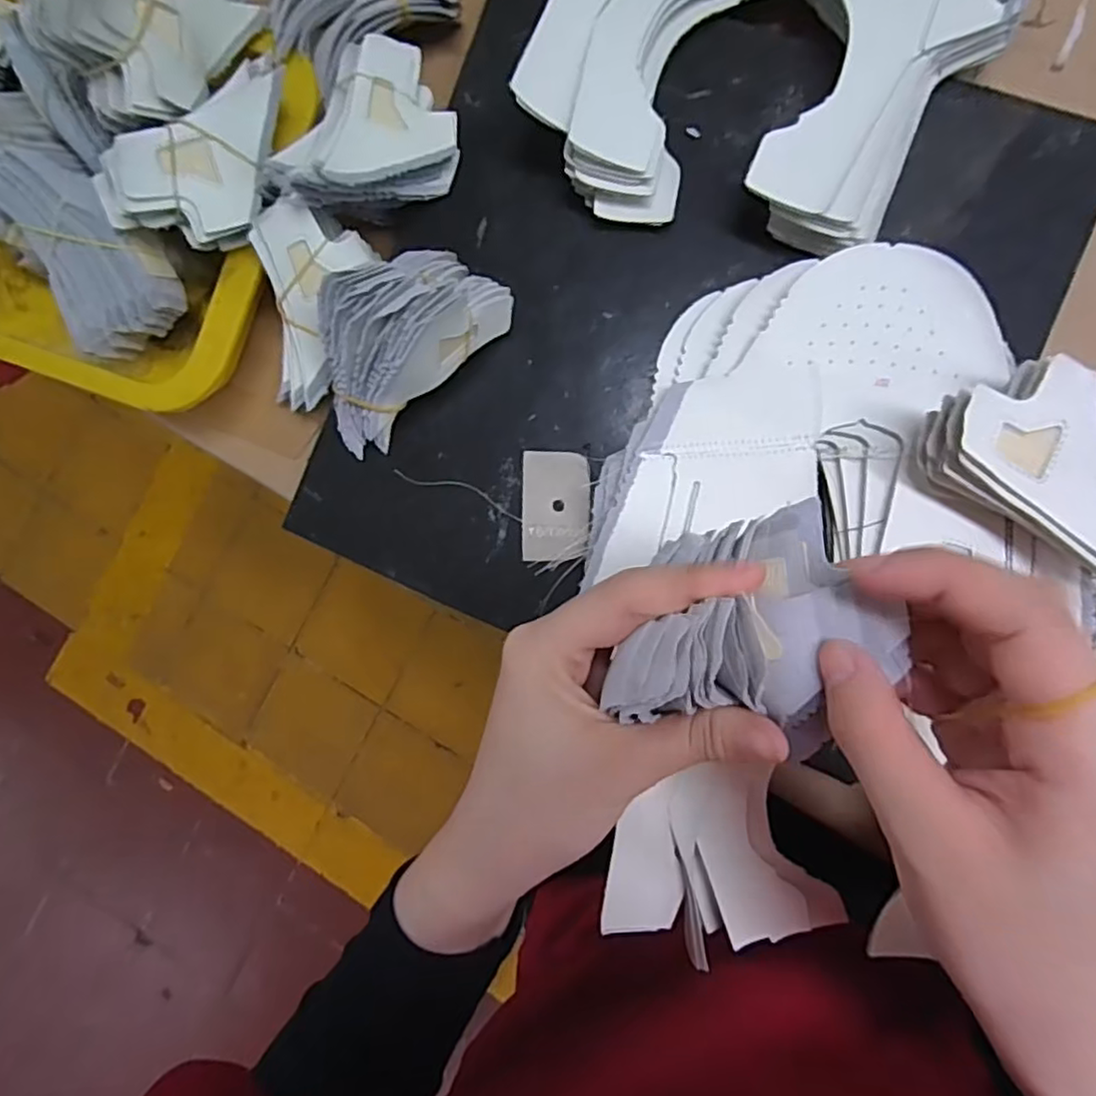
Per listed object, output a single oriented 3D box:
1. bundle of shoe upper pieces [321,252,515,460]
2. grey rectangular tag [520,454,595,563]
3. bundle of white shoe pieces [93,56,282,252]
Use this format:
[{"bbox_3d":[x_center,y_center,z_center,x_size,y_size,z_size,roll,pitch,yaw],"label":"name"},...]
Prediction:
[{"bbox_3d":[-0.071,-0.096,0.297,0.100,0.053,0.053,-42,86,5],"label":"bundle of shoe upper pieces"},{"bbox_3d":[0.004,-0.020,0.312,0.032,0.004,0.051,-1,90,7],"label":"grey rectangular tag"},{"bbox_3d":[-0.153,-0.176,0.301,0.053,0.024,0.094,43,77,-30],"label":"bundle of white shoe pieces"}]

